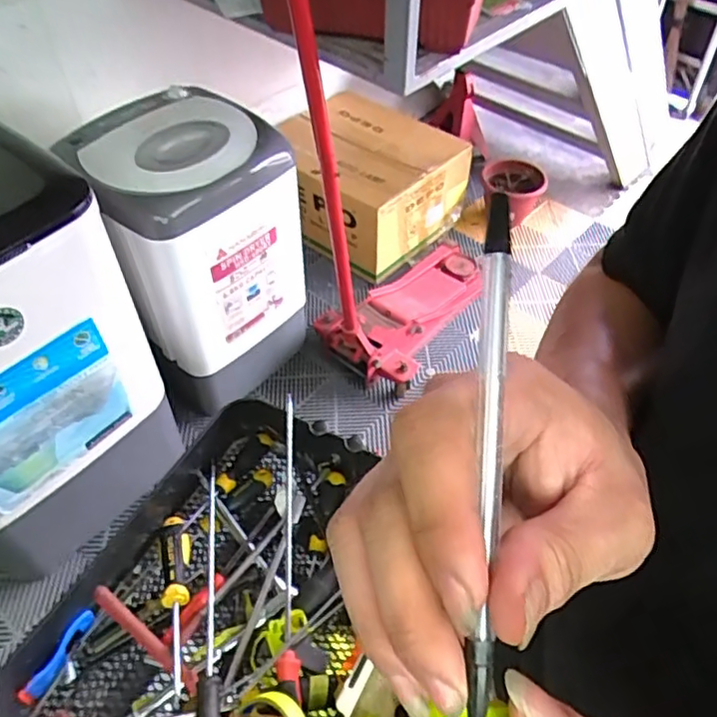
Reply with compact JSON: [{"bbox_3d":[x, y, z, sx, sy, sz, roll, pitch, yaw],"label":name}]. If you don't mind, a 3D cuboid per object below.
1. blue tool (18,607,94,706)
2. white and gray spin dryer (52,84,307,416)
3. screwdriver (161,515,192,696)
[{"bbox_3d":[-0.315,0.312,0.651,0.019,0.023,0.098,18,51,14],"label":"blue tool"},{"bbox_3d":[-0.391,-0.254,1.579,0.447,0.670,0.379,-30,55,-25],"label":"white and gray spin dryer"},{"bbox_3d":[-0.200,0.257,0.681,0.031,0.027,0.193,-8,49,-8],"label":"screwdriver"}]

